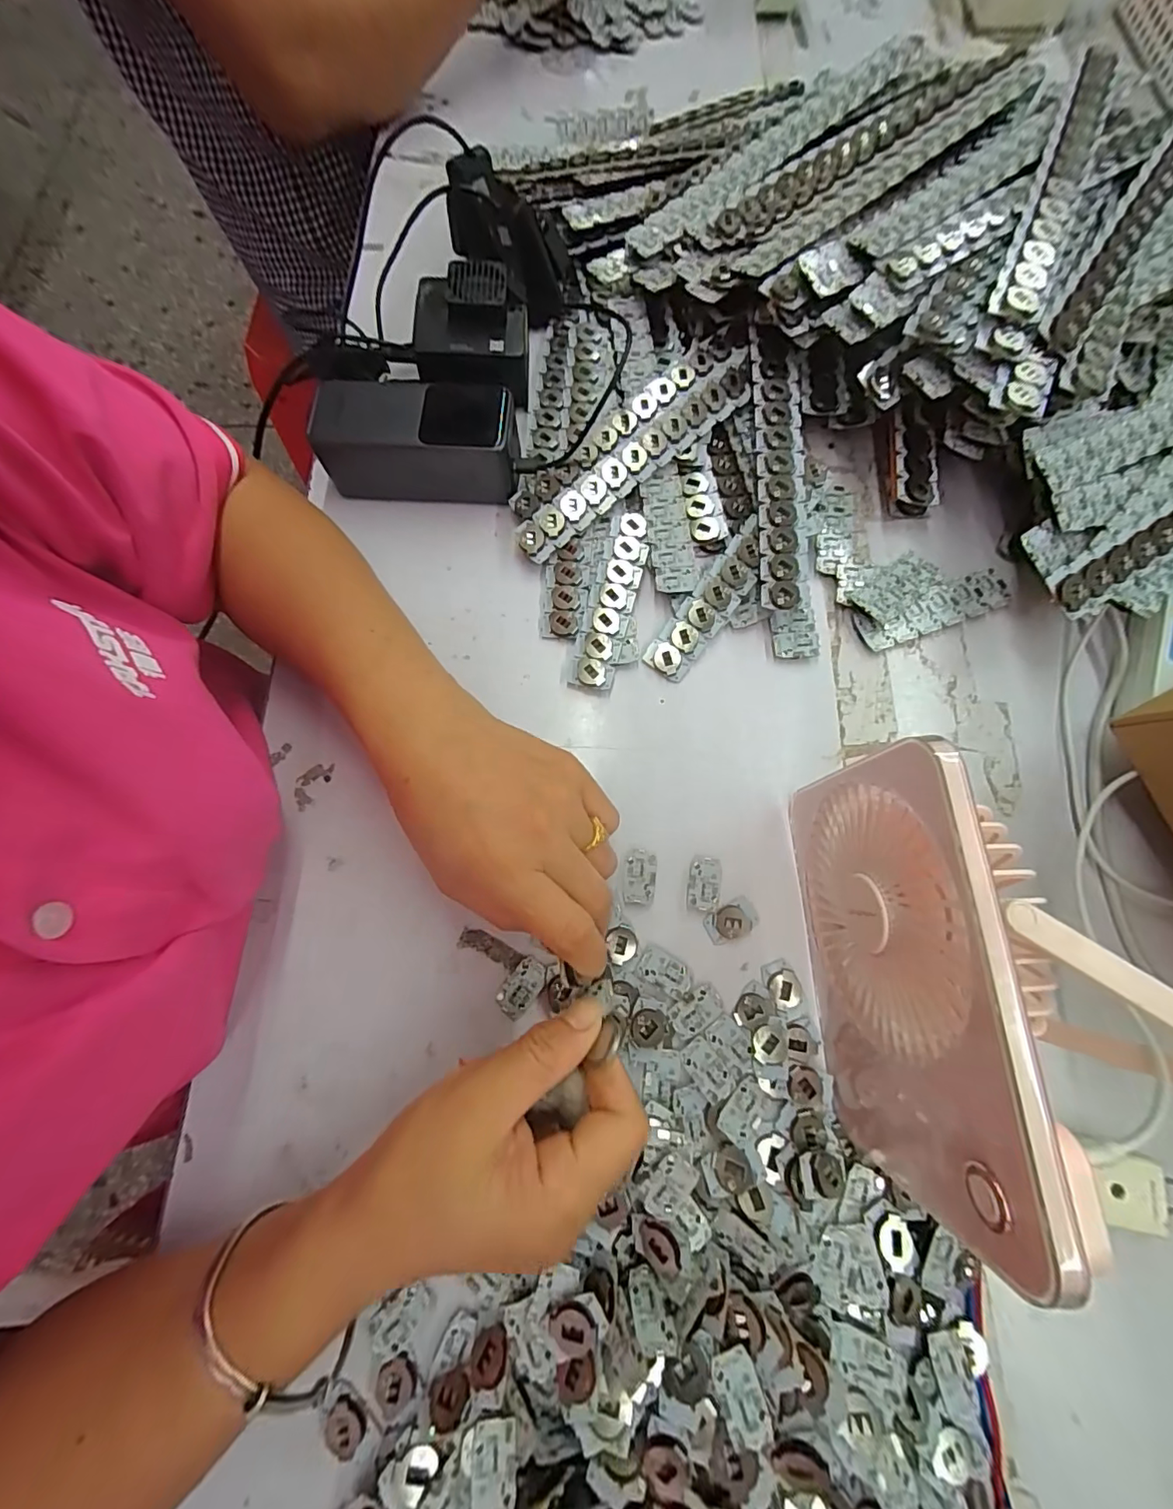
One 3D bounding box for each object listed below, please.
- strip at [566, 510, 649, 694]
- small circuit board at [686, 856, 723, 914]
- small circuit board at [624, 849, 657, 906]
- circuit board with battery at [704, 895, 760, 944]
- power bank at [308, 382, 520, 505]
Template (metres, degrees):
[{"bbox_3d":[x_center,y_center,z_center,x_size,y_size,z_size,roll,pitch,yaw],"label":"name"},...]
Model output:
[{"bbox_3d":[0.017,-0.103,0.335,0.027,0.009,0.121,15,76,4],"label":"strip"},{"bbox_3d":[0.069,0.075,0.295,0.018,0.004,0.031,10,75,2],"label":"small circuit board"},{"bbox_3d":[0.031,0.071,0.296,0.019,0.004,0.031,4,75,1],"label":"small circuit board"},{"bbox_3d":[0.084,0.096,0.292,0.031,0.004,0.020,-24,77,-6],"label":"circuit board with battery"},{"bbox_3d":[-0.114,-0.217,0.346,0.131,0.040,0.058,5,75,1],"label":"power bank"}]

